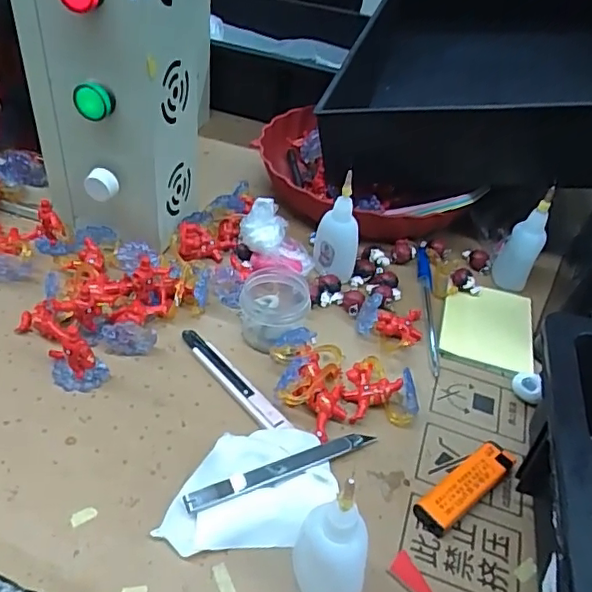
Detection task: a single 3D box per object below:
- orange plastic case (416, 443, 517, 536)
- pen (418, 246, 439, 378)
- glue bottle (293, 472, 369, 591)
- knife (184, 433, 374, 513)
[{"bbox_3d":[0.109,0.121,0.362,0.081,0.014,0.024,-25,50,-32],"label":"orange plastic case"},{"bbox_3d":[0.117,0.008,0.501,0.014,0.011,0.159,9,41,2],"label":"pen"},{"bbox_3d":[0.018,0.126,0.279,0.037,0.097,0.025,15,41,10],"label":"glue bottle"},{"bbox_3d":[-0.006,0.108,0.358,0.131,0.009,0.012,-15,45,-24],"label":"knife"}]

